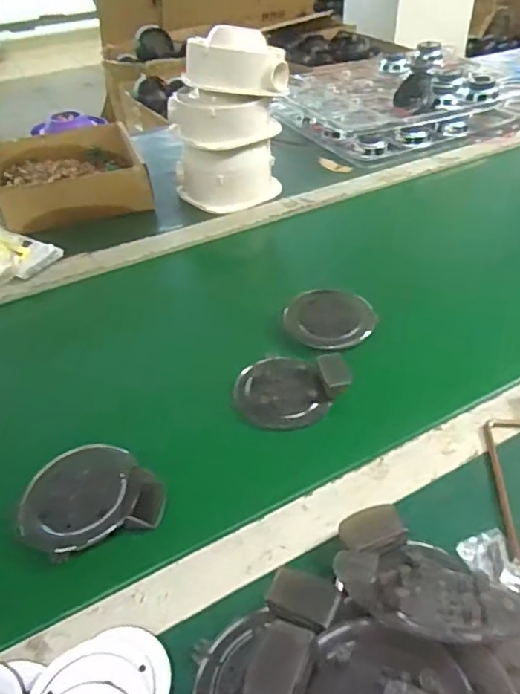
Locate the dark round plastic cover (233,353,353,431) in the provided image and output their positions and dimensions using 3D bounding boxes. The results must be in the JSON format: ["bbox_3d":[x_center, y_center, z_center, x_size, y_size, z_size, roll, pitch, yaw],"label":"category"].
[{"bbox_3d":[0.029,0.035,0.494,0.103,0.026,0.074,-9,41,-7],"label":"dark round plastic cover"}]

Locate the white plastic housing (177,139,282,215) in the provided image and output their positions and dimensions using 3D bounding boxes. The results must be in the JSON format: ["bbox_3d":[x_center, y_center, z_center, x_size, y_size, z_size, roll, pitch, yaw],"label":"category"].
[{"bbox_3d":[-0.047,-0.261,0.788,0.122,0.078,0.105,-25,45,-23],"label":"white plastic housing"}]

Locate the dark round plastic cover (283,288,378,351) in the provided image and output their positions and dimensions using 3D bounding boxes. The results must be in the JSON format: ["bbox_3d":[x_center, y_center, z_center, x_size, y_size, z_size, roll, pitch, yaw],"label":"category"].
[{"bbox_3d":[0.073,-0.029,0.561,0.091,0.015,0.079,-3,51,-6],"label":"dark round plastic cover"}]

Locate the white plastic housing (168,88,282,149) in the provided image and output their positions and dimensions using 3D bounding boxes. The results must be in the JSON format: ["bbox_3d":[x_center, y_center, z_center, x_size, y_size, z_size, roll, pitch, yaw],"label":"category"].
[{"bbox_3d":[-0.053,-0.317,0.738,0.112,0.055,0.118,-32,48,-29],"label":"white plastic housing"}]

